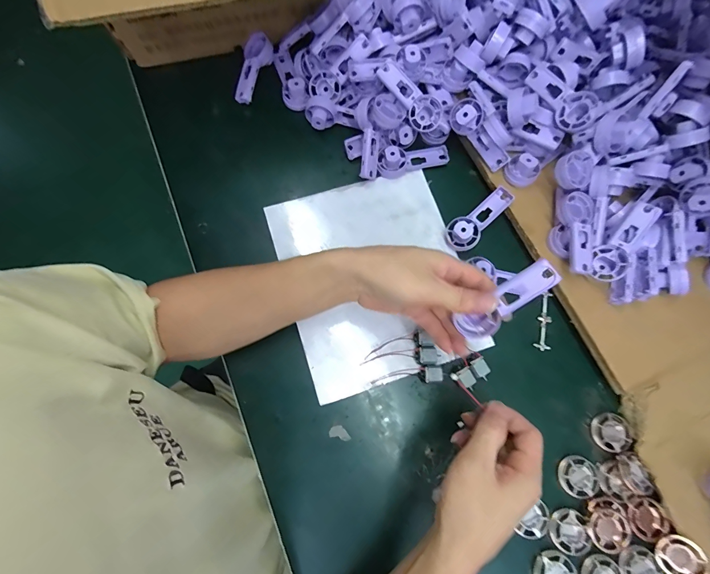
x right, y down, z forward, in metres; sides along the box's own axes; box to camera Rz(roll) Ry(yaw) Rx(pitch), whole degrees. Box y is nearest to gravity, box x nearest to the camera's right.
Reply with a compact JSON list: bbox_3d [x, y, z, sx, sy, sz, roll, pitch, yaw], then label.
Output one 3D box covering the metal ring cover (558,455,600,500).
[{"bbox_3d":[0.237,0.202,0.360,0.040,0.009,0.039,-43,81,-12],"label":"metal ring cover"}]

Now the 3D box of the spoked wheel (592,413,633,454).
[{"bbox_3d":[0.283,0.159,0.374,0.038,0.009,0.038,1,75,-3],"label":"spoked wheel"}]

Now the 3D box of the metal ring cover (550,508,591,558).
[{"bbox_3d":[0.217,0.249,0.343,0.036,0.004,0.040,-10,76,-6],"label":"metal ring cover"}]

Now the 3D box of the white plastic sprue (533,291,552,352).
[{"bbox_3d":[0.227,0.041,0.405,0.017,0.004,0.070,16,75,1],"label":"white plastic sprue"}]

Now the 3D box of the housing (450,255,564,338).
[{"bbox_3d":[0.131,0.012,0.298,0.032,0.012,0.092,48,120,9],"label":"housing"}]

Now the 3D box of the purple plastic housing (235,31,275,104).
[{"bbox_3d":[-0.134,-0.289,0.449,0.039,0.029,0.086,7,75,-1],"label":"purple plastic housing"}]

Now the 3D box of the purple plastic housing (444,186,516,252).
[{"bbox_3d":[0.152,-0.083,0.418,0.090,0.027,0.039,-41,81,-12],"label":"purple plastic housing"}]

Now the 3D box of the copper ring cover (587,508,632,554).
[{"bbox_3d":[0.254,0.243,0.342,0.037,0.012,0.037,0,75,-3],"label":"copper ring cover"}]

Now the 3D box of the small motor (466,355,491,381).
[{"bbox_3d":[0.137,0.090,0.383,0.018,0.015,0.030,-34,80,-11],"label":"small motor"}]

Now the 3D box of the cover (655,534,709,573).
[{"bbox_3d":[0.323,0.269,0.335,0.039,0.010,0.041,-48,64,4],"label":"cover"}]

